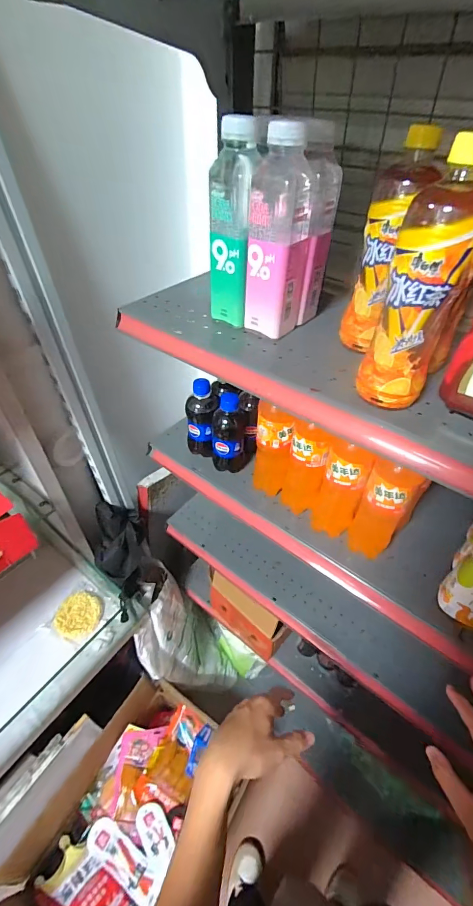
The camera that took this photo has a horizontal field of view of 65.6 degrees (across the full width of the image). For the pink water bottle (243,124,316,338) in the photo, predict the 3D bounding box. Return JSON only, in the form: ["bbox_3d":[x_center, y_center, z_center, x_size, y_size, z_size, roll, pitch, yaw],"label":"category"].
[{"bbox_3d":[0.050,-0.249,0.433,0.055,0.204,0.054,29,51,25],"label":"pink water bottle"}]

